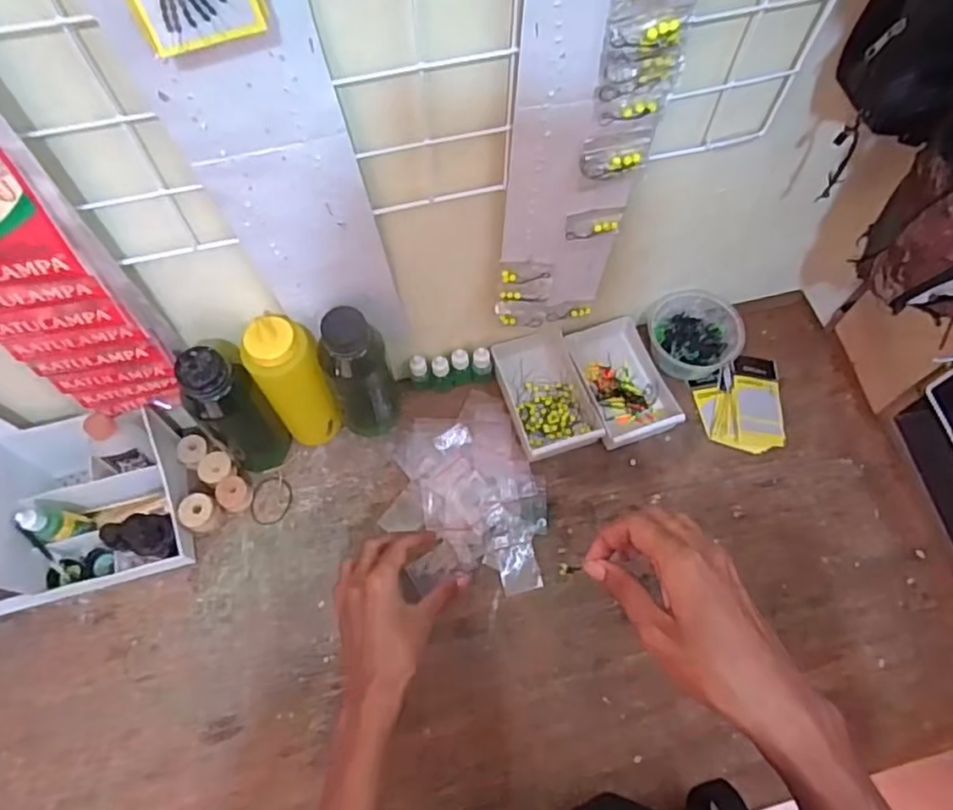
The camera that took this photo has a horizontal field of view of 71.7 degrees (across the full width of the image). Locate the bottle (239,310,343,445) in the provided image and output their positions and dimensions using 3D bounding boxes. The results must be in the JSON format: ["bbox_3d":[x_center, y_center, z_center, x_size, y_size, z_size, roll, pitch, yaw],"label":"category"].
[{"bbox_3d":[-0.174,-0.018,0.641,0.059,0.192,0.046,-25,68,-11],"label":"bottle"}]

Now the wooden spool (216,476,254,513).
[{"bbox_3d":[-0.249,0.094,0.681,0.033,0.024,0.033,0,65,0],"label":"wooden spool"}]

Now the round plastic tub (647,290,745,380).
[{"bbox_3d":[0.245,-0.080,0.739,0.091,0.043,0.090,0,65,0],"label":"round plastic tub"}]

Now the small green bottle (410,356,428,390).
[{"bbox_3d":[-0.063,-0.035,0.728,0.018,0.055,0.022,-11,66,-5],"label":"small green bottle"}]

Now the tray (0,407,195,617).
[{"bbox_3d":[-0.410,0.098,0.630,0.231,0.121,0.154,-14,66,-7],"label":"tray"}]

